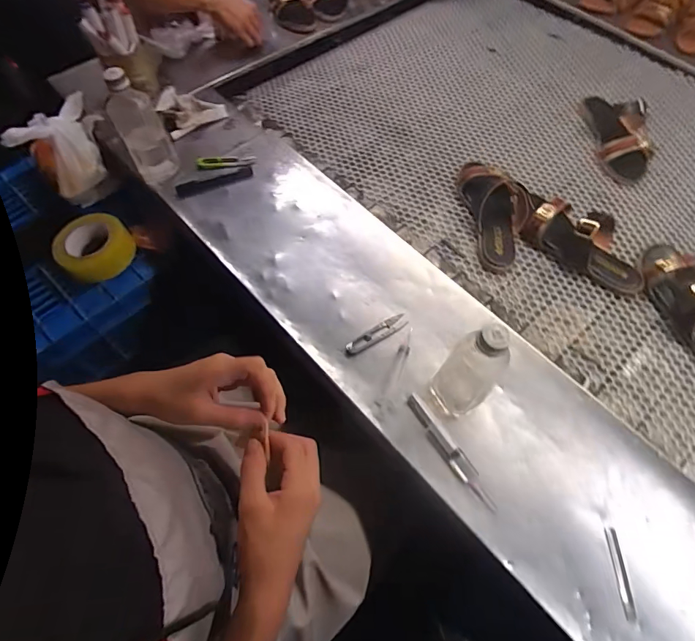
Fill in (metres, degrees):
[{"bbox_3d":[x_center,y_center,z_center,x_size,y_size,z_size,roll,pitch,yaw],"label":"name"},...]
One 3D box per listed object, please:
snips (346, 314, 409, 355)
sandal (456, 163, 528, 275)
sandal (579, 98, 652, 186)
[{"bbox_3d":[0.043,0.021,0.609,0.098,0.004,0.025,-30,66,-16],"label":"snips"},{"bbox_3d":[0.257,-0.189,0.722,0.087,0.072,0.216,-6,61,-4],"label":"sandal"},{"bbox_3d":[0.539,-0.391,0.829,0.086,0.084,0.259,4,61,2],"label":"sandal"}]

